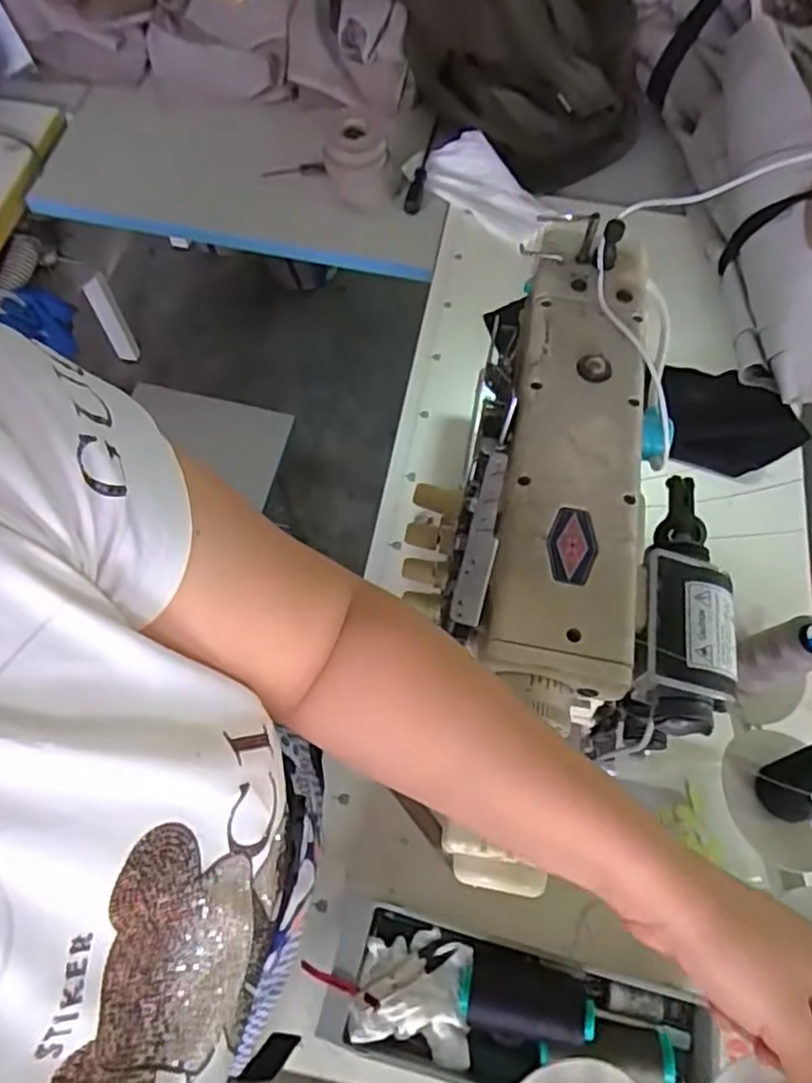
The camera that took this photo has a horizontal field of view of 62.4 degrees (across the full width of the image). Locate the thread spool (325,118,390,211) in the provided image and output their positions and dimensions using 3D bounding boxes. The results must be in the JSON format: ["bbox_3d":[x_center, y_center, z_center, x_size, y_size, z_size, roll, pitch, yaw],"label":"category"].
[{"bbox_3d":[-0.074,-0.580,1.025,0.092,0.106,0.074,9,66,1],"label":"thread spool"}]

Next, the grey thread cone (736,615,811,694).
[{"bbox_3d":[0.352,0.106,0.633,0.048,0.097,0.052,-4,66,-5],"label":"grey thread cone"}]

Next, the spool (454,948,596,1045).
[{"bbox_3d":[0.106,0.411,0.598,0.113,0.050,0.057,13,66,3],"label":"spool"}]

